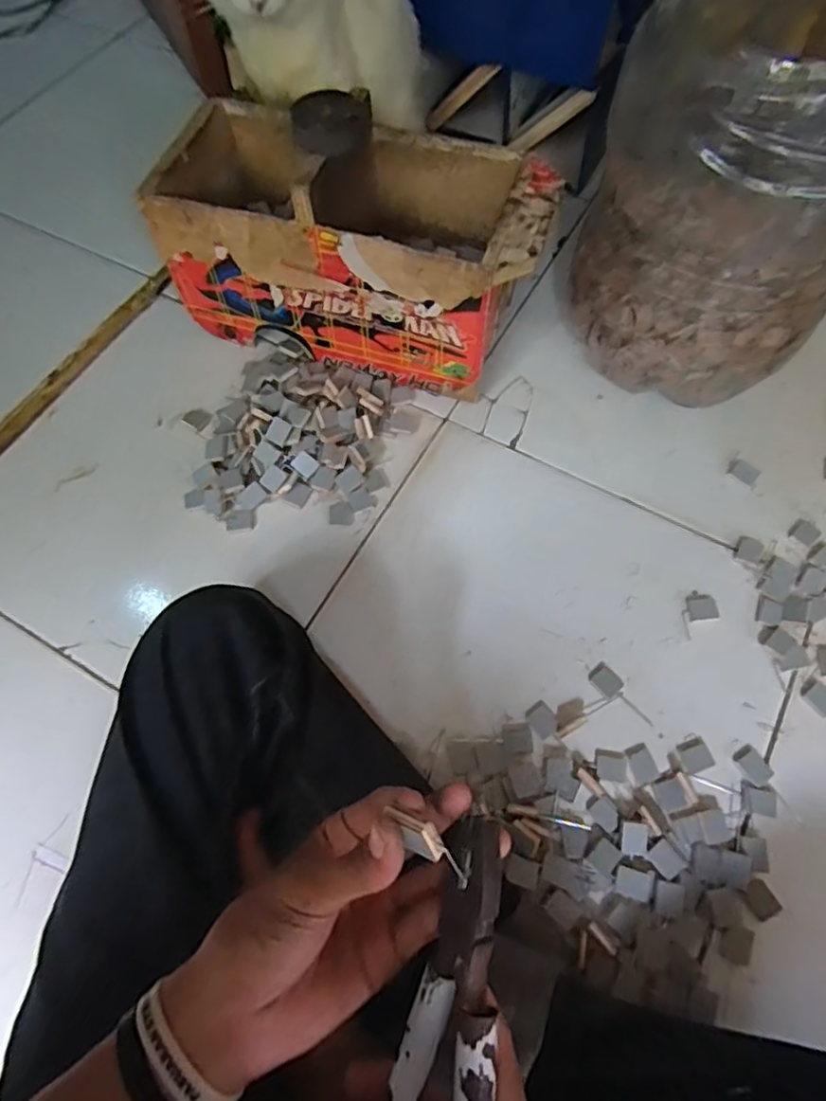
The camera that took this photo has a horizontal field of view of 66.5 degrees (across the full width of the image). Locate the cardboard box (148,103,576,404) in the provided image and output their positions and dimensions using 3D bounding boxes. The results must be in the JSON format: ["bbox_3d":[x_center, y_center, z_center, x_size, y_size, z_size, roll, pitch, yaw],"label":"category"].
[{"bbox_3d":[-0.051,-0.312,0.648,0.360,0.176,0.180,17,68,8],"label":"cardboard box"}]

